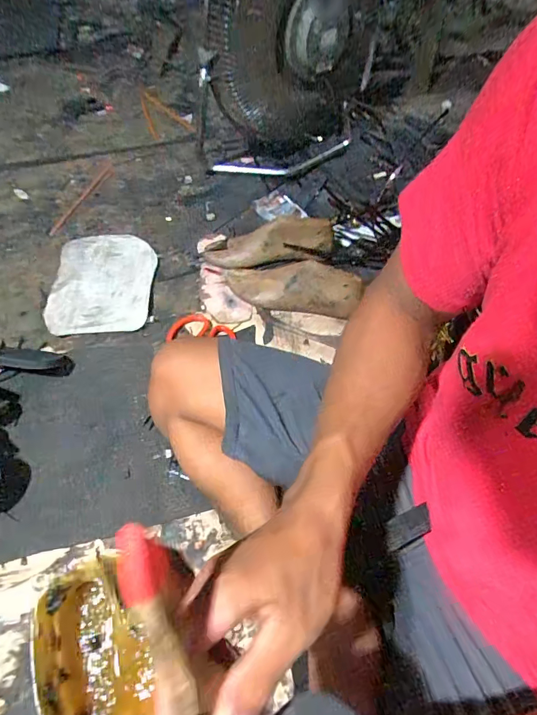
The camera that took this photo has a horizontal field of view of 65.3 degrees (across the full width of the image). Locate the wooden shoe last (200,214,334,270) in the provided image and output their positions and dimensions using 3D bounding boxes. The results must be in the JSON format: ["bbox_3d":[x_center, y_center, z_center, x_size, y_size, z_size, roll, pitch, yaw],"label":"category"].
[{"bbox_3d":[0.000,-0.216,0.797,0.240,0.075,0.083,-11,57,-8],"label":"wooden shoe last"}]

